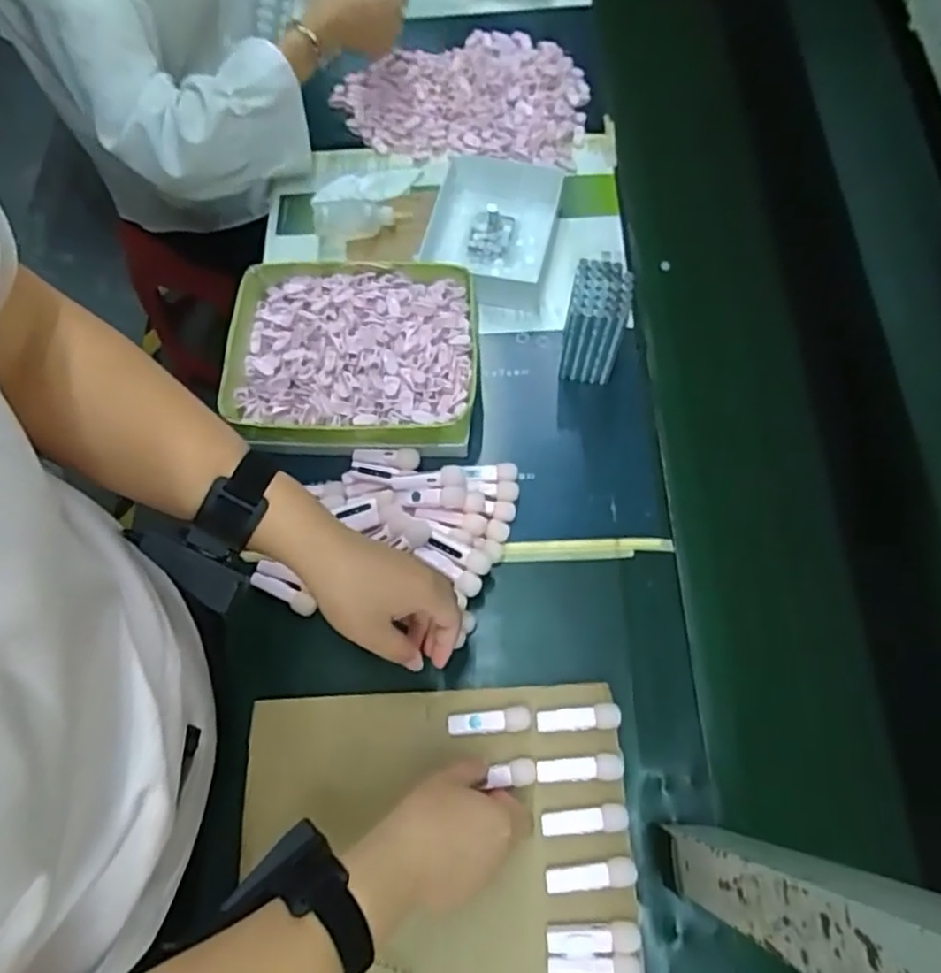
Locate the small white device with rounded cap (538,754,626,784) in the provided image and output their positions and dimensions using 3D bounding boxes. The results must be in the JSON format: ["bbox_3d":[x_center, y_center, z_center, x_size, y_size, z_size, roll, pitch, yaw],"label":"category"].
[{"bbox_3d":[0.084,0.217,0.507,0.065,0.006,0.018,-2,69,-1],"label":"small white device with rounded cap"}]

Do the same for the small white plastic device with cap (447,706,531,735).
[{"bbox_3d":[0.015,0.185,0.522,0.065,0.008,0.018,-2,69,-1],"label":"small white plastic device with cap"}]

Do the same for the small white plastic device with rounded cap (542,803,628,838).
[{"bbox_3d":[0.085,0.249,0.489,0.063,0.006,0.019,-6,69,-3],"label":"small white plastic device with rounded cap"}]

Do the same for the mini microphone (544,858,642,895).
[{"bbox_3d":[0.087,0.281,0.477,0.065,0.008,0.019,-3,69,-2],"label":"mini microphone"}]

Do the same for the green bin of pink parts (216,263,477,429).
[{"bbox_3d":[-0.119,-0.138,0.650,0.244,0.055,0.176,6,69,2],"label":"green bin of pink parts"}]

